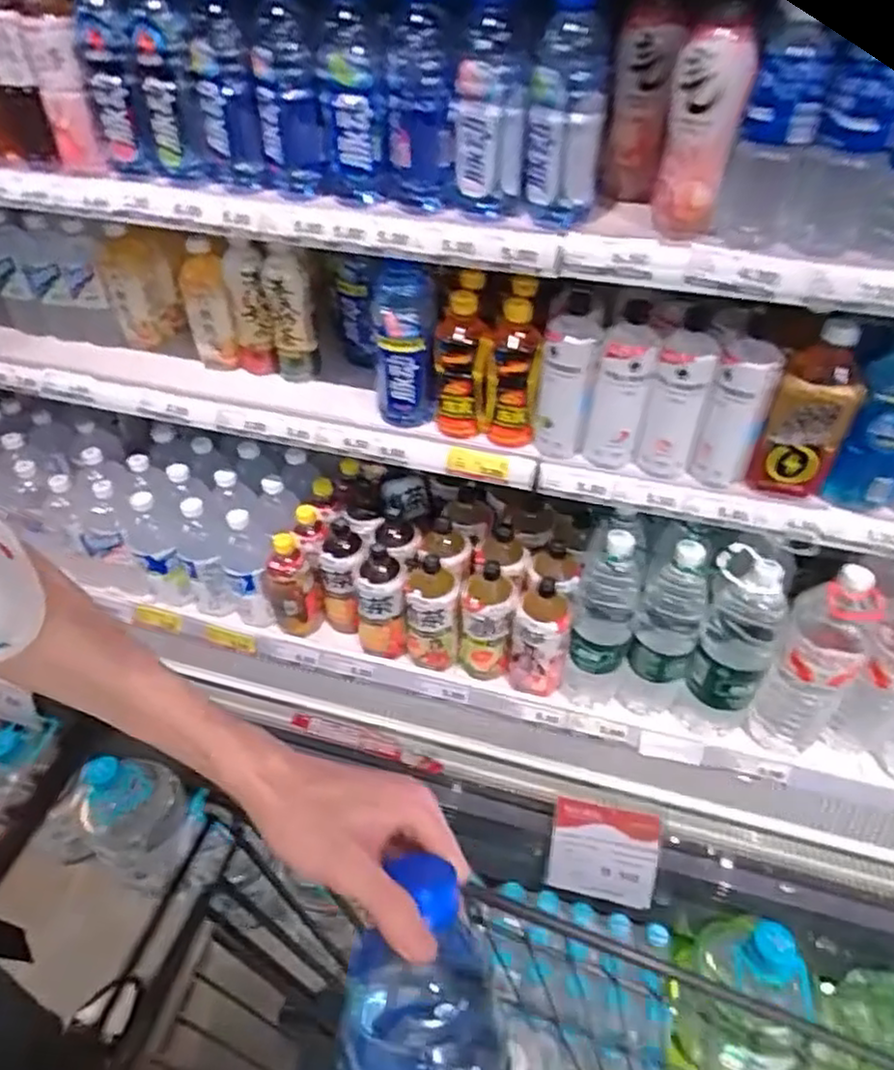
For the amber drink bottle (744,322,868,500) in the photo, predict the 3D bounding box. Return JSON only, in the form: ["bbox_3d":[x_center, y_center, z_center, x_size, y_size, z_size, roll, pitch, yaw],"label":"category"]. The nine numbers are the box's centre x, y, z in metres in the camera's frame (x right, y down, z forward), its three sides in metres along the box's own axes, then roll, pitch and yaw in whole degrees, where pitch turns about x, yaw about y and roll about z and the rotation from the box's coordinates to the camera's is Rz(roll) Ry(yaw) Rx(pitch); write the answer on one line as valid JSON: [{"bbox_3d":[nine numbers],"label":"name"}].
[{"bbox_3d":[0.427,-0.139,0.820,0.080,0.203,0.065,25,48,24],"label":"amber drink bottle"}]

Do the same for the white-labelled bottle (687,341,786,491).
[{"bbox_3d":[0.350,-0.142,0.851,0.064,0.171,0.069,22,47,22],"label":"white-labelled bottle"}]

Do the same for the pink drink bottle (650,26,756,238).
[{"bbox_3d":[0.247,-0.386,0.685,0.066,0.175,0.069,14,44,14],"label":"pink drink bottle"}]

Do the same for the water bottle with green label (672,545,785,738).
[{"bbox_3d":[0.393,0.166,0.977,0.103,0.316,0.077,24,47,23],"label":"water bottle with green label"}]

